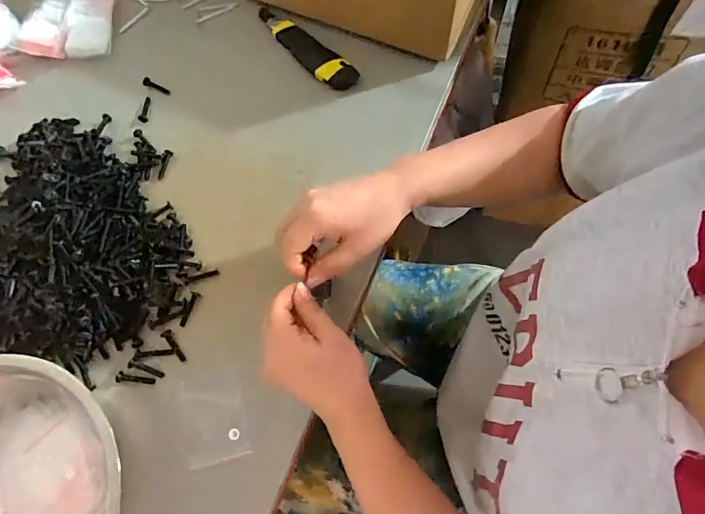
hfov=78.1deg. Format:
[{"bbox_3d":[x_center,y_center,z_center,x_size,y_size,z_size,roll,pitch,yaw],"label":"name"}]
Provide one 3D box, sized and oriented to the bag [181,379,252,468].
[{"bbox_3d":[-0.135,0.157,0.421,0.059,0.007,0.077,-13,70,-4],"label":"bag"}]

